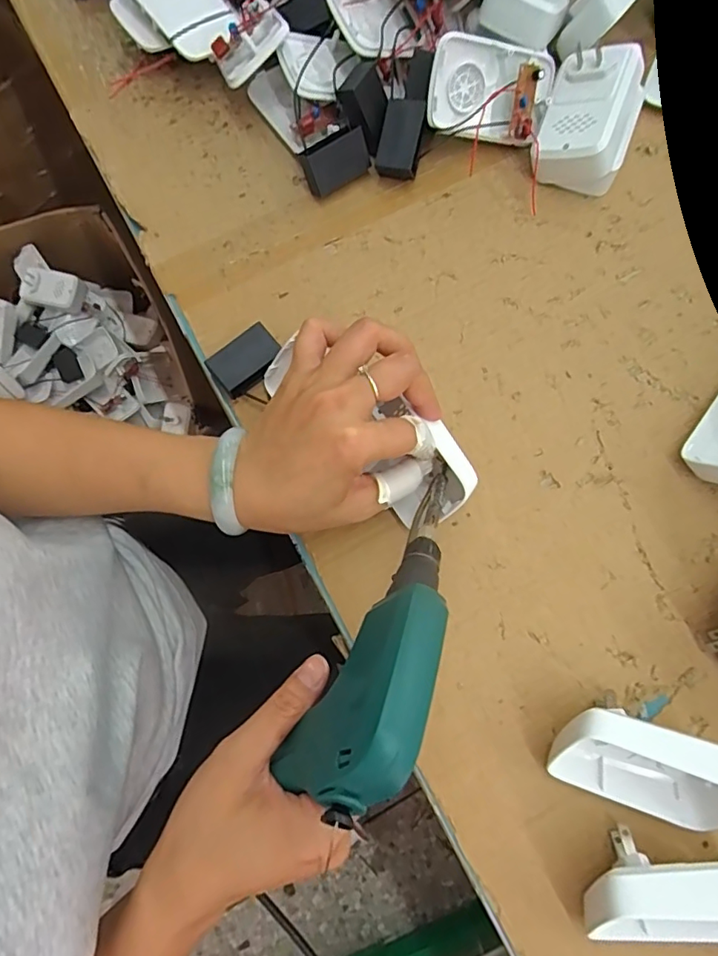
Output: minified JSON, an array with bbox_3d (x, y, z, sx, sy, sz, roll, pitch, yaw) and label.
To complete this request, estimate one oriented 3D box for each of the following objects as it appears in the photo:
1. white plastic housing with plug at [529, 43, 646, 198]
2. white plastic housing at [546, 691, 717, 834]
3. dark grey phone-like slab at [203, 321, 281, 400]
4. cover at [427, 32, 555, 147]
[{"bbox_3d":[0.171,-0.262,0.394,0.063,0.048,0.090,13,85,32],"label":"white plastic housing with plug"},{"bbox_3d":[0.159,0.161,0.295,0.102,0.054,0.051,20,78,4],"label":"white plastic housing"},{"bbox_3d":[-0.078,-0.081,0.367,0.048,0.019,0.033,-39,80,-8],"label":"dark grey phone-like slab"},{"bbox_3d":[0.096,-0.285,0.387,0.092,0.022,0.059,-2,117,-17],"label":"cover"}]

